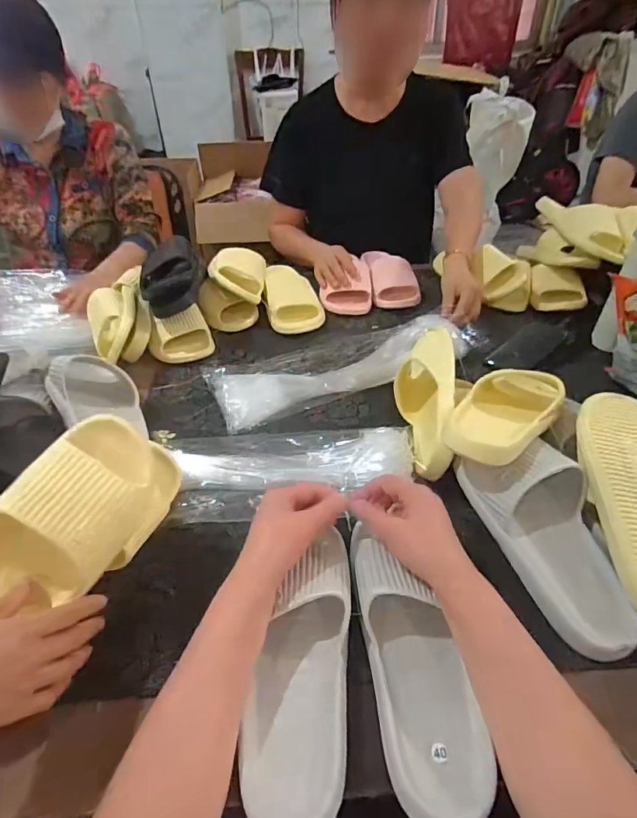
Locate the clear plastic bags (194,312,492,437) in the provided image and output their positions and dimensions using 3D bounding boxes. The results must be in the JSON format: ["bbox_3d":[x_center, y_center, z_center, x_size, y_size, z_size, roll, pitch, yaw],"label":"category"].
[{"bbox_3d":[0.047,-0.085,0.755,0.443,0.031,0.157,-17,43,-17],"label":"clear plastic bags"}]

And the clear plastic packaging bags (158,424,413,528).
[{"bbox_3d":[-0.038,0.072,0.590,0.318,0.034,0.147,-10,34,1],"label":"clear plastic packaging bags"}]

